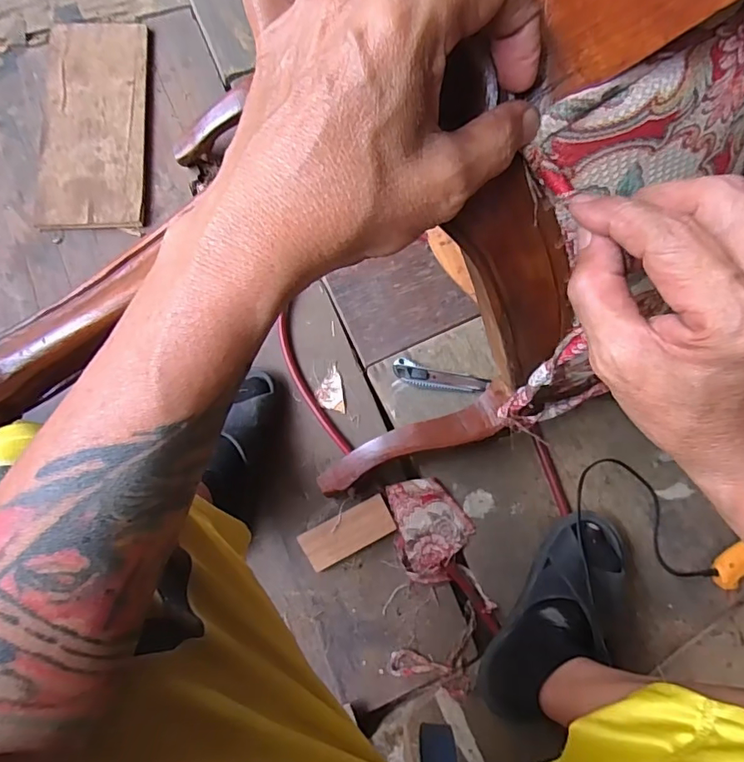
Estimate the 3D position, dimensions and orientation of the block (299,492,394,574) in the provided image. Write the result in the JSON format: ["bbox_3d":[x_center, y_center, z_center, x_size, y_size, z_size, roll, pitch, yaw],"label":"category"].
[{"bbox_3d":[-0.033,0.213,0.705,0.127,0.022,0.055,-27,78,-7],"label":"block"}]

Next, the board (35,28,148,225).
[{"bbox_3d":[-0.475,-0.449,0.855,0.166,0.016,0.416,-5,77,-2],"label":"board"}]

